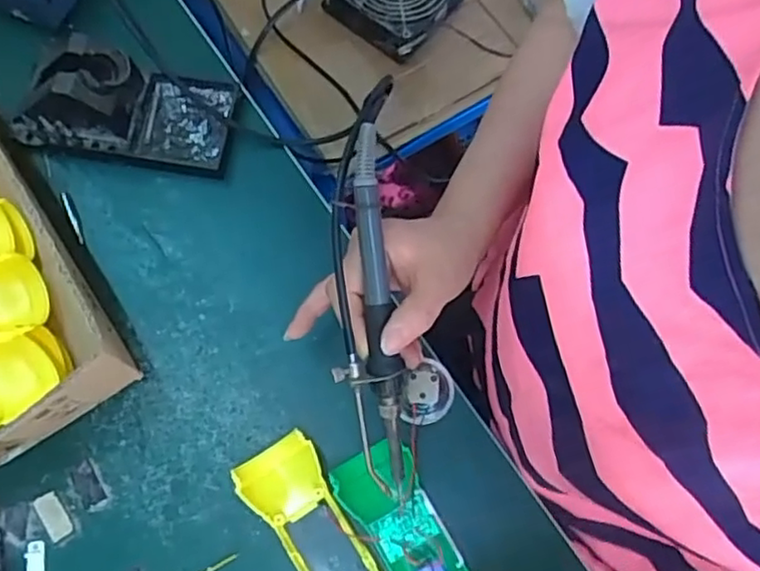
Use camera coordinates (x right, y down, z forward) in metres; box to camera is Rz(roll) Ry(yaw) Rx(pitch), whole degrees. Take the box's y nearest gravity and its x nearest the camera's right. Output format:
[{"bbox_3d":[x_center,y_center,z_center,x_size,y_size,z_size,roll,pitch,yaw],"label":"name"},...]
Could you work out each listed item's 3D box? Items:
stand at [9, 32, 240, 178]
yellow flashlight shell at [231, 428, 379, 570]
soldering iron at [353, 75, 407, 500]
[{"bbox_3d":[-0.186,-0.135,0.476,0.152,0.070,0.074,9,73,1],"label":"stand"},{"bbox_3d":[-0.027,0.169,0.409,0.047,0.023,0.162,-33,81,-10],"label":"yellow flashlight shell"},{"bbox_3d":[0.001,0.004,0.366,0.021,0.017,0.221,-5,99,-1],"label":"soldering iron"}]

